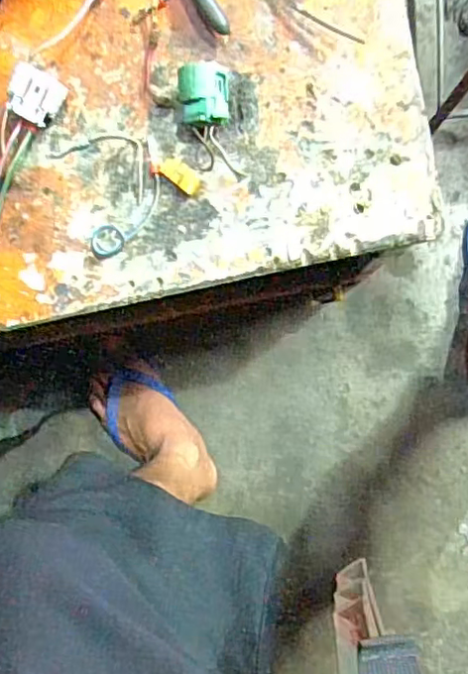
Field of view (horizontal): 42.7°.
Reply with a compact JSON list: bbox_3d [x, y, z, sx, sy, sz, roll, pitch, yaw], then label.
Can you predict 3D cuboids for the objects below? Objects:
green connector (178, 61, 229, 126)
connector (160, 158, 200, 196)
[{"bbox_3d":[-0.015,-0.127,0.318,0.025,0.024,0.030,-2,92,7],"label":"green connector"},{"bbox_3d":[-0.029,-0.089,0.330,0.023,0.009,0.012,41,97,4],"label":"connector"}]

